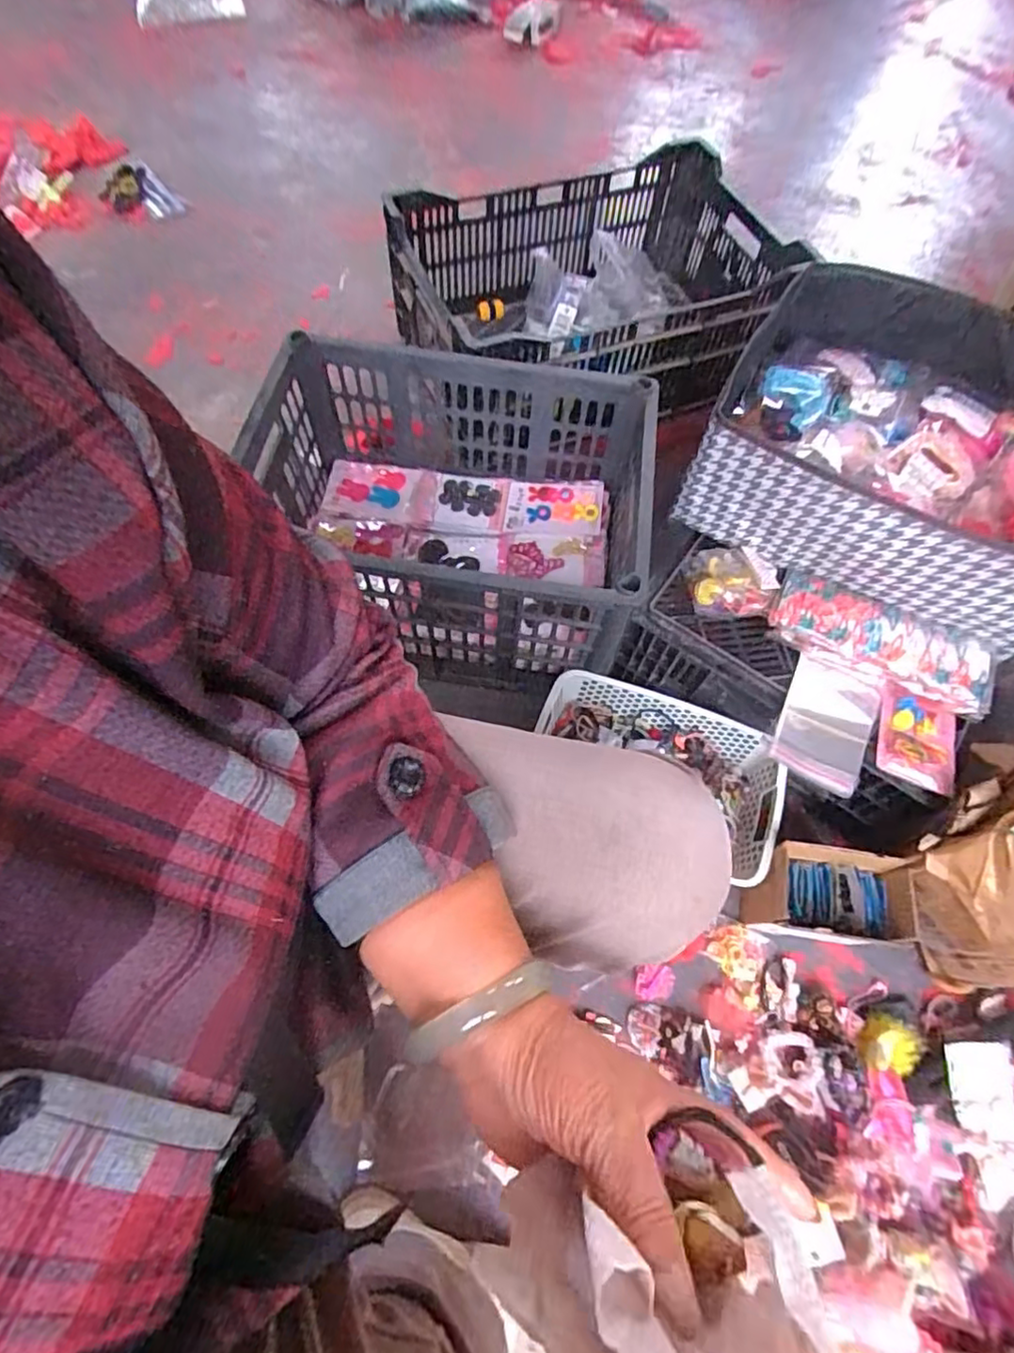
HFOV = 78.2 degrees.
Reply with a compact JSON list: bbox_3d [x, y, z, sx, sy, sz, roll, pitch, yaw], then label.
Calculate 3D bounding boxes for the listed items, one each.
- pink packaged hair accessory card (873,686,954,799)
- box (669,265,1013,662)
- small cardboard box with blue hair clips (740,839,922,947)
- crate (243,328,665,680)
[{"bbox_3d":[0.434,0.067,0.663,0.076,0.018,0.098,23,66,9],"label":"pink packaged hair accessory card"},{"bbox_3d":[0.471,-0.255,0.715,0.444,0.147,0.368,29,67,12],"label":"box"},{"bbox_3d":[0.358,0.251,0.712,0.162,0.092,0.094,9,64,3],"label":"small cardboard box with blue hair clips"},{"bbox_3d":[-0.075,-0.217,0.821,0.476,0.229,0.351,11,64,4],"label":"crate"}]

